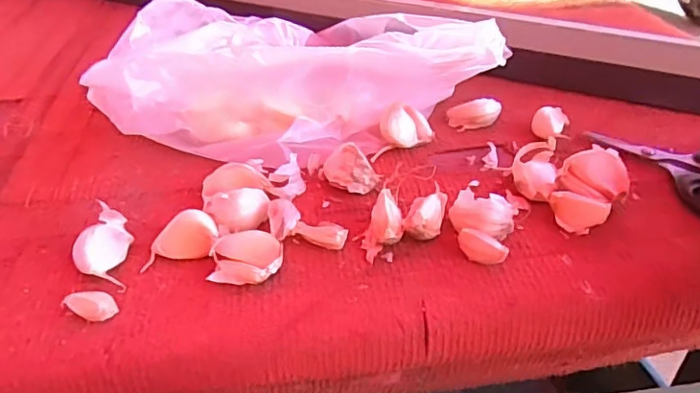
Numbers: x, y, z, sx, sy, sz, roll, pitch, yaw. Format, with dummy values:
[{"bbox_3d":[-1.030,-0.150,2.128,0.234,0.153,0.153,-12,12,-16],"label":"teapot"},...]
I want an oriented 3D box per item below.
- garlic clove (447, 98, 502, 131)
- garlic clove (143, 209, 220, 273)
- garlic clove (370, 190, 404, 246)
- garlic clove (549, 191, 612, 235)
[{"bbox_3d":[0.083,-0.055,0.359,0.034,0.016,0.015,0,33,3],"label":"garlic clove"},{"bbox_3d":[-0.082,0.021,0.267,0.035,0.021,0.018,-5,33,-5],"label":"garlic clove"},{"bbox_3d":[0.018,0.013,0.272,0.015,0.017,0.028,-5,33,-6],"label":"garlic clove"},{"bbox_3d":[0.114,0.009,0.274,0.028,0.015,0.013,14,36,23],"label":"garlic clove"}]

